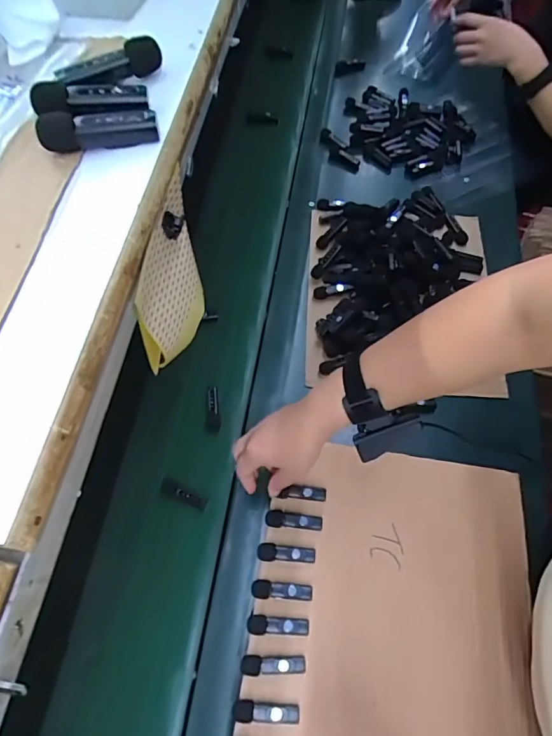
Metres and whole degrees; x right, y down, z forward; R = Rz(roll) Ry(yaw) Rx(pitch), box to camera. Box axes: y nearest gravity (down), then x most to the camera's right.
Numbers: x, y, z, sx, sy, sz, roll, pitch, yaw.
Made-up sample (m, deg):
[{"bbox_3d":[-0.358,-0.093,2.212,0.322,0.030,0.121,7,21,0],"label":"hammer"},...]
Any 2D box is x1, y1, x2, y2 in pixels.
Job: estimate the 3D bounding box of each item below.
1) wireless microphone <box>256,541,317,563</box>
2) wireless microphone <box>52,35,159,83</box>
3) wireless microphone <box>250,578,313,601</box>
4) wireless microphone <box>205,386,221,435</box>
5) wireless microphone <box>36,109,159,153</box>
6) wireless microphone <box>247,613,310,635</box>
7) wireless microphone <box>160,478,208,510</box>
[{"bbox_3d":[0.012,0.211,0.535,0.065,0.010,0.020,3,63,4],"label":"wireless microphone"},{"bbox_3d":[-0.100,-0.182,0.284,0.062,0.015,0.020,-17,63,-6],"label":"wireless microphone"},{"bbox_3d":[0.007,0.245,0.514,0.066,0.011,0.019,5,63,6],"label":"wireless microphone"},{"bbox_3d":[-0.092,0.060,0.678,0.022,0.014,0.071,-5,62,1],"label":"wireless microphone"},{"bbox_3d":[-0.098,-0.132,0.259,0.063,0.018,0.012,-9,62,-1],"label":"wireless microphone"},{"bbox_3d":[0.003,0.276,0.501,0.066,0.010,0.019,4,63,5],"label":"wireless microphone"},{"bbox_3d":[-0.122,0.167,0.619,0.063,0.014,0.020,25,66,2],"label":"wireless microphone"}]

